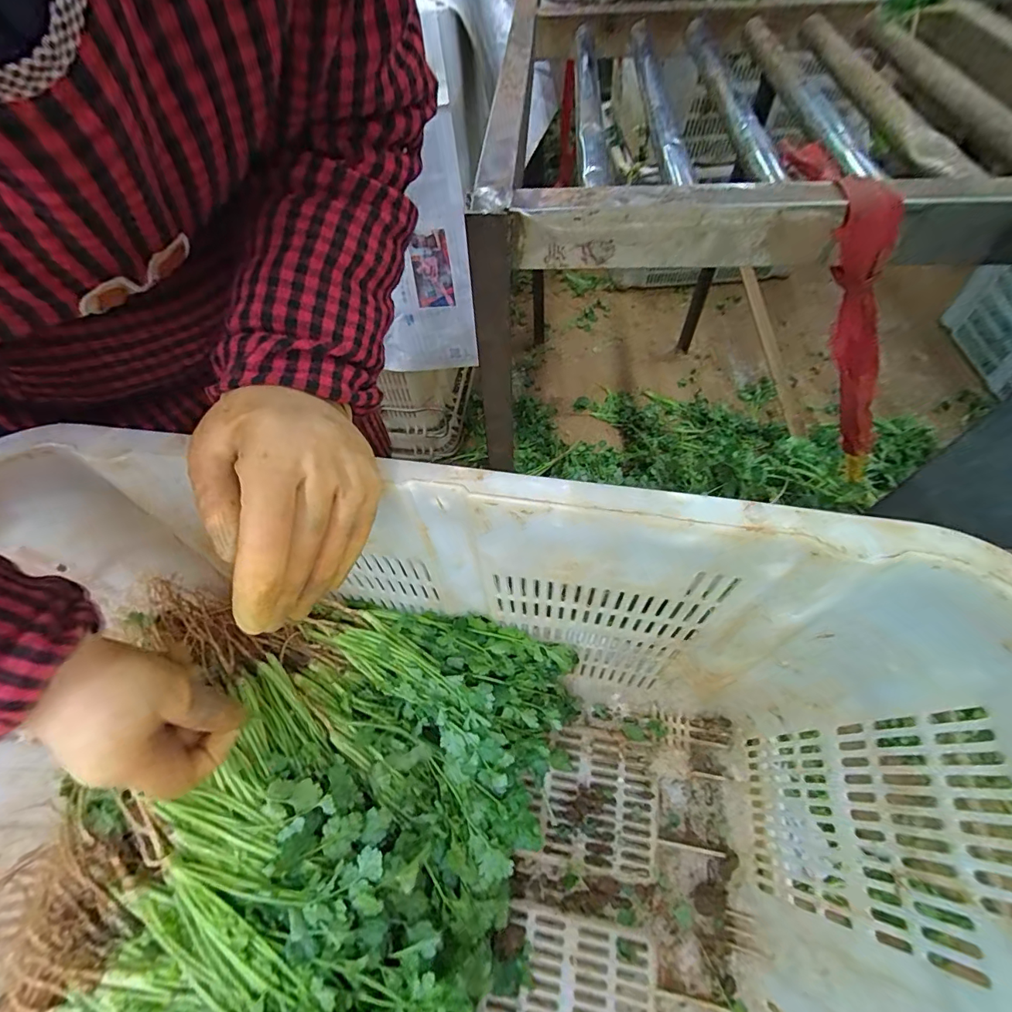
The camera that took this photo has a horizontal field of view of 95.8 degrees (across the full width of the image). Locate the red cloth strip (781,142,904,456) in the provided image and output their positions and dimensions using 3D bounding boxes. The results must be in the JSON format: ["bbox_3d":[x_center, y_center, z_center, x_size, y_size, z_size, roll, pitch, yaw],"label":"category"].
[{"bbox_3d":[0.268,-0.136,0.366,0.029,0.283,0.101,-18,54,28],"label":"red cloth strip"}]

